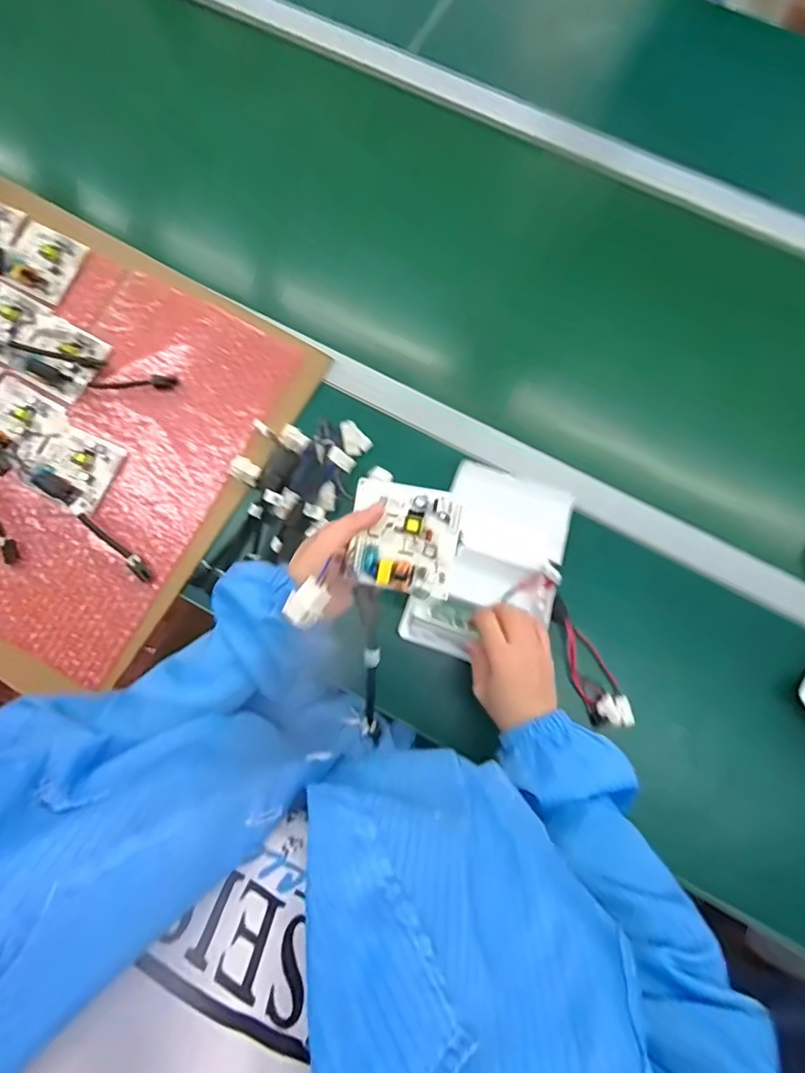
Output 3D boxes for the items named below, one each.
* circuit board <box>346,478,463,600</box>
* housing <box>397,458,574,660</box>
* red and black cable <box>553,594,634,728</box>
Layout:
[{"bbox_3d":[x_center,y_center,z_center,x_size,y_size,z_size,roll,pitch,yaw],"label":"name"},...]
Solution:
[{"bbox_3d":[0.001,0.001,0.420,0.089,0.031,0.084,14,76,2],"label":"circuit board"},{"bbox_3d":[0.095,0.031,0.563,0.134,0.045,0.206,21,77,4],"label":"housing"},{"bbox_3d":[0.195,0.134,0.555,0.043,0.037,0.144,-22,80,-4],"label":"red and black cable"}]

